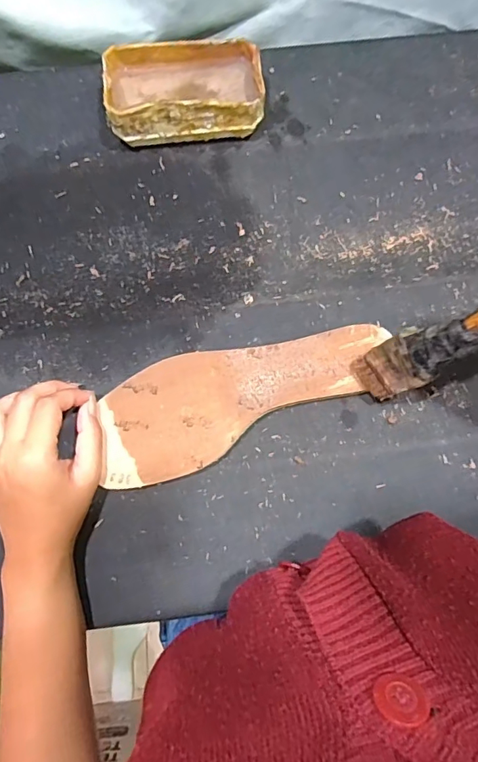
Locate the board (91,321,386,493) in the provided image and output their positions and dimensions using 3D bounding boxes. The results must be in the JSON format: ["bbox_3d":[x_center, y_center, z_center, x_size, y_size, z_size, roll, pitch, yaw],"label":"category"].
[{"bbox_3d":[0.003,0.006,0.362,0.223,0.004,0.081,-22,80,-5],"label":"board"}]

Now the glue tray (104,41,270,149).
[{"bbox_3d":[-0.045,-0.238,0.395,0.126,0.044,0.072,-7,79,-2],"label":"glue tray"}]

